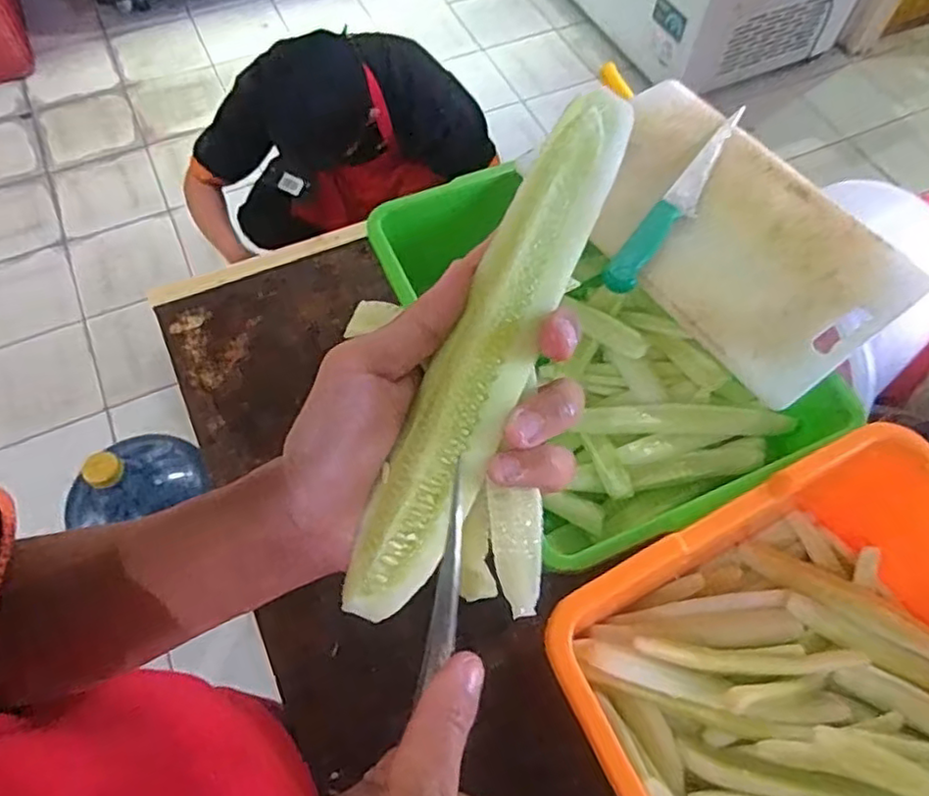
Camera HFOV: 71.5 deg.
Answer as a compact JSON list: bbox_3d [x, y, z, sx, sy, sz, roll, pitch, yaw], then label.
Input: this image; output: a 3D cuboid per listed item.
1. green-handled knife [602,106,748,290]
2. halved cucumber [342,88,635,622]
[{"bbox_3d":[0.215,-0.199,0.623,0.032,0.015,0.276,34,66,15],"label":"green-handled knife"},{"bbox_3d":[0.008,-0.016,0.237,0.036,0.015,0.201,26,89,11],"label":"halved cucumber"}]

